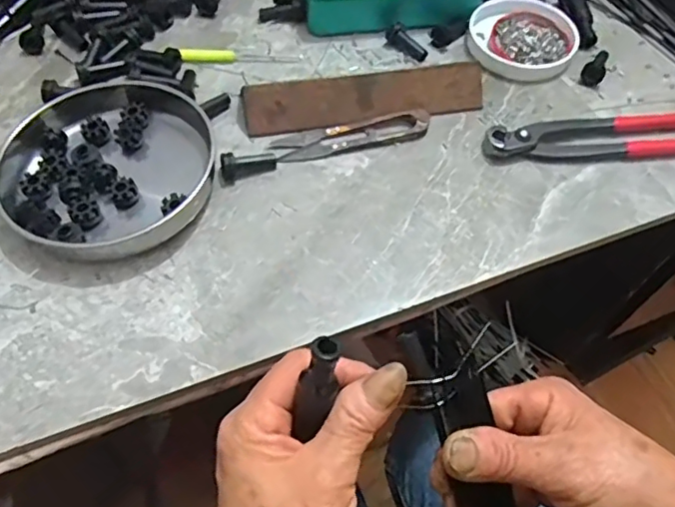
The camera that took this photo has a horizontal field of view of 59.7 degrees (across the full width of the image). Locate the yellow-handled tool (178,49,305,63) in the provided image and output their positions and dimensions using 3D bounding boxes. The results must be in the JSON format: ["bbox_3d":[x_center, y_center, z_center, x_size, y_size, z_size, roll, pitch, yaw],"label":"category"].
[{"bbox_3d":[-0.077,-0.162,0.476,0.097,0.012,0.012,-8,56,-7],"label":"yellow-handled tool"}]

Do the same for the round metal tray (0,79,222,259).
[{"bbox_3d":[-0.158,-0.064,0.398,0.143,0.031,0.136,1,56,-1],"label":"round metal tray"}]

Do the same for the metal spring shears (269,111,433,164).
[{"bbox_3d":[0.011,-0.086,0.429,0.114,0.011,0.023,-11,57,-9],"label":"metal spring shears"}]

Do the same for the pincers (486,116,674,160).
[{"bbox_3d":[0.208,-0.085,0.430,0.195,0.016,0.035,-6,56,-6],"label":"pincers"}]

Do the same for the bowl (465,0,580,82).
[{"bbox_3d":[0.155,-0.183,0.499,0.089,0.015,0.089,1,56,-1],"label":"bowl"}]

